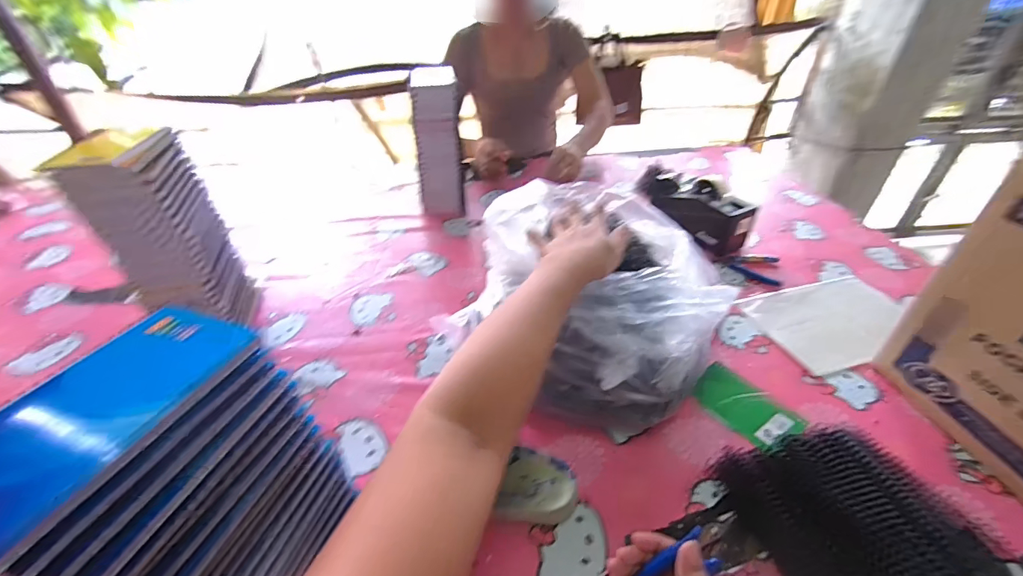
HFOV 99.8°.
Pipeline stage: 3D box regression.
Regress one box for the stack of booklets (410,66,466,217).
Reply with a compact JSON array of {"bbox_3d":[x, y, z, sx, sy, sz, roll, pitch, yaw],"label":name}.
[{"bbox_3d":[-0.158,-0.297,0.904,0.101,0.264,0.096,-8,38,-9],"label":"stack of booklets"}]

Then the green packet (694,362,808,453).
[{"bbox_3d":[0.294,0.149,0.541,0.071,0.016,0.118,-29,46,-31],"label":"green packet"}]

